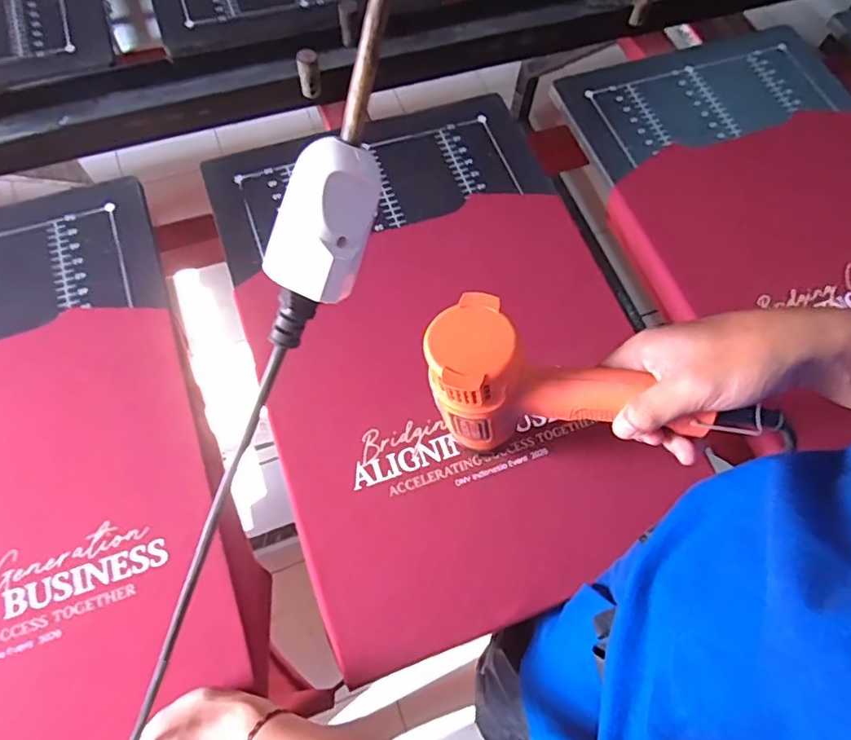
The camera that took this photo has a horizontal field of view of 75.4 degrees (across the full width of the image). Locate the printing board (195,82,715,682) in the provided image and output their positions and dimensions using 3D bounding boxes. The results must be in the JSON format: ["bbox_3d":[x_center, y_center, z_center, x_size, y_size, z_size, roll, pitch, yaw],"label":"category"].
[{"bbox_3d":[0.013,-0.058,0.592,0.384,0.023,0.592,-17,69,-10],"label":"printing board"}]

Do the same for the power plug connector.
[{"bbox_3d":[-0.049,-0.049,0.243,0.036,0.098,0.026,30,26,10],"label":"power plug connector"}]

